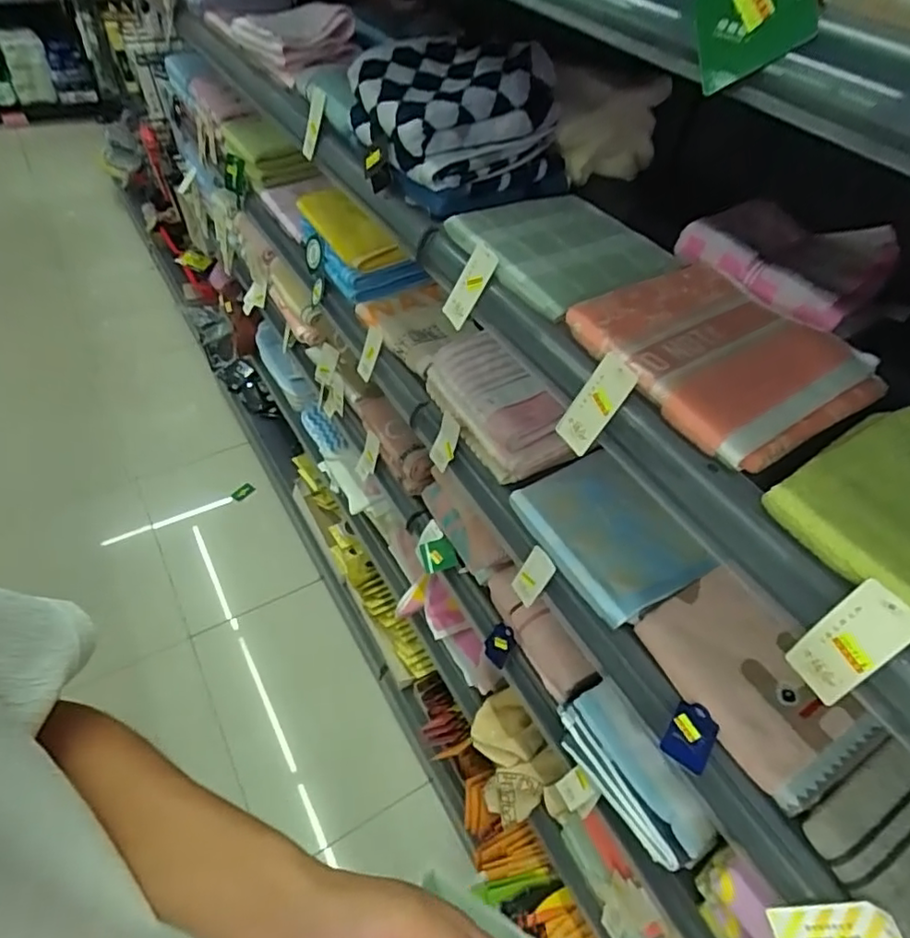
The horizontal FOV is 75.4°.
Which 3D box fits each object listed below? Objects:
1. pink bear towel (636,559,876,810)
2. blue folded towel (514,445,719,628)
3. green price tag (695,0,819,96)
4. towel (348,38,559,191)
[{"bbox_3d":[0.280,0.189,0.547,0.139,0.022,0.186,-21,54,-23],"label":"pink bear towel"},{"bbox_3d":[0.169,0.069,0.652,0.146,0.027,0.187,-22,54,-24],"label":"blue folded towel"},{"bbox_3d":[0.134,-0.202,0.266,0.009,0.043,0.050,-16,10,-37],"label":"green price tag"},{"bbox_3d":[-0.005,-0.388,0.614,0.171,0.096,0.185,-16,52,-19],"label":"towel"}]

